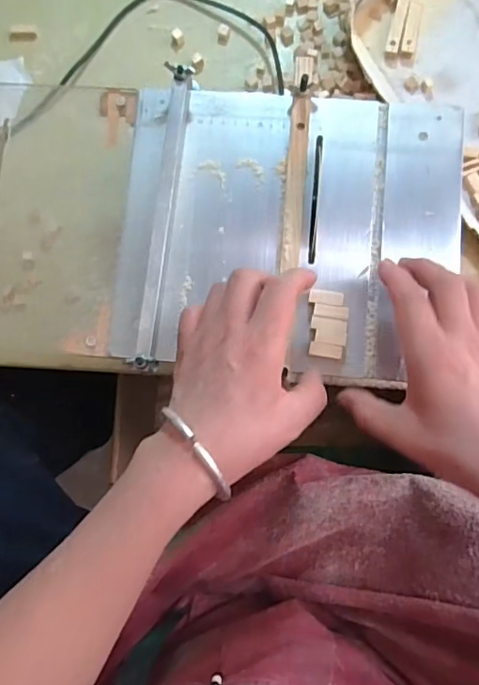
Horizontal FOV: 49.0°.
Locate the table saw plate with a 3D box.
[{"bbox_3d":[0.039,-0.090,0.412,0.260,0.019,0.224,4,83,2],"label":"table saw plate"}]

